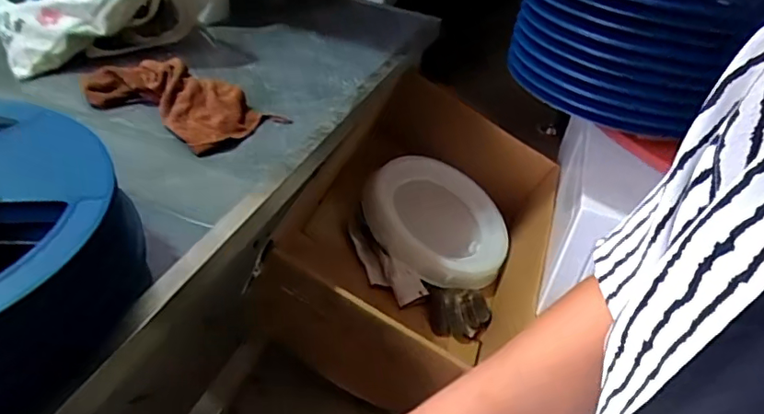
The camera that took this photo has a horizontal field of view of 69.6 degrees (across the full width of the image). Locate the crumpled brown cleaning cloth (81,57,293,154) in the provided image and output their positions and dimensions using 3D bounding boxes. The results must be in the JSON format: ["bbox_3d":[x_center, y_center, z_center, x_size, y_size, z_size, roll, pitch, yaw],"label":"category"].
[{"bbox_3d":[-0.289,-0.158,0.792,0.266,0.044,0.143,22,41,18],"label":"crumpled brown cleaning cloth"}]

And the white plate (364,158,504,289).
[{"bbox_3d":[0.121,0.027,1.211,0.330,0.025,0.325,13,54,-18],"label":"white plate"}]

